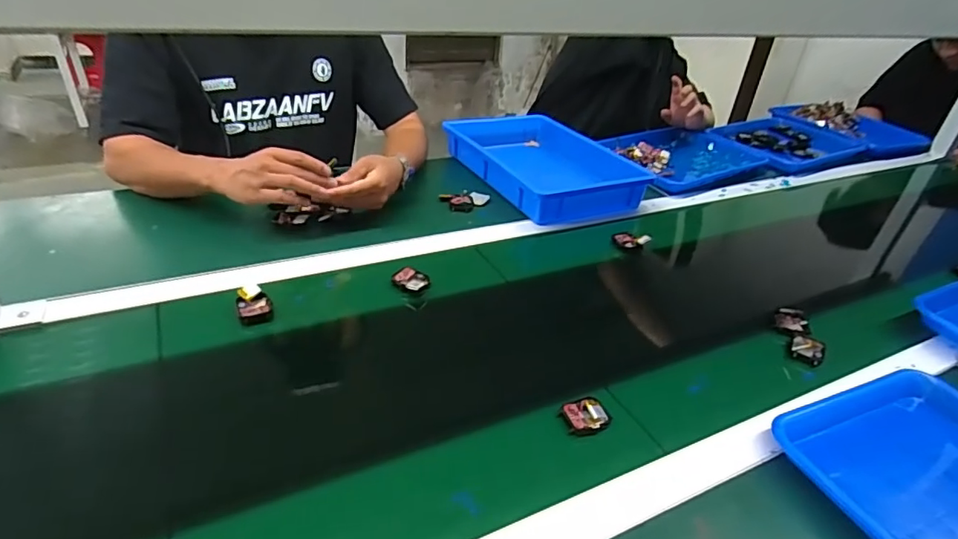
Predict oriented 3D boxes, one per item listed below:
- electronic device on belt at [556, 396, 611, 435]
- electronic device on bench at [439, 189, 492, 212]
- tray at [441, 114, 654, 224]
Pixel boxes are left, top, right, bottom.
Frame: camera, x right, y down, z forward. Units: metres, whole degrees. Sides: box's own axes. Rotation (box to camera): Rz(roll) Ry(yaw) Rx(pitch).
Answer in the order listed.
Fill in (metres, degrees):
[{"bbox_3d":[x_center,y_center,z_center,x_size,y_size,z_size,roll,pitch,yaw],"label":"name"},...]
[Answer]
[{"bbox_3d":[0.105,0.143,0.516,0.046,0.011,0.038,-9,35,-23],"label":"electronic device on belt"},{"bbox_3d":[-0.022,-0.118,0.890,0.071,0.014,0.057,-14,37,-29],"label":"electronic device on bench"},{"bbox_3d":[0.125,-0.202,0.994,0.262,0.057,0.354,-12,36,-27],"label":"tray"}]

